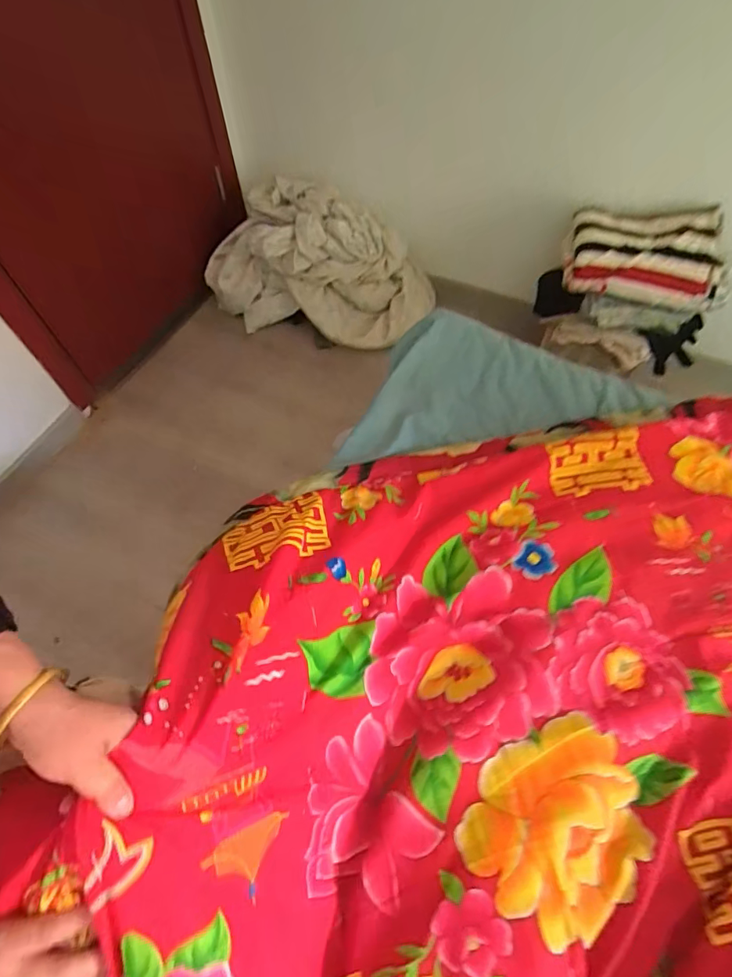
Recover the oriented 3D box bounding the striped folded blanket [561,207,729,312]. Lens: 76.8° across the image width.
[{"bbox_3d":[0.656,-0.549,1.080,0.339,0.111,0.197,14,64,6],"label":"striped folded blanket"}]

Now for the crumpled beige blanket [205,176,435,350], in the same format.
[{"bbox_3d":[-0.133,-0.643,1.355,0.643,0.361,0.212,7,63,2],"label":"crumpled beige blanket"}]

